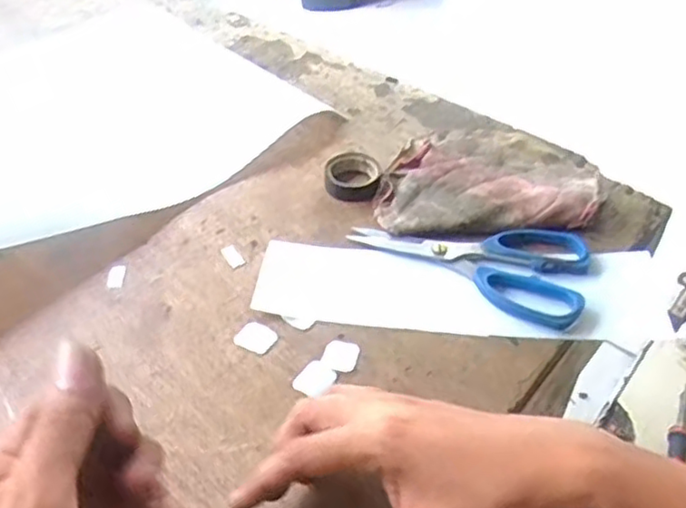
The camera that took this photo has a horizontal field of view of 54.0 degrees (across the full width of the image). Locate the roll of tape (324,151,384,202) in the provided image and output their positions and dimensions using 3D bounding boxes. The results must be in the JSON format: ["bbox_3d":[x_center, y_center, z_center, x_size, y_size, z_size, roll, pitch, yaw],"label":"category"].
[{"bbox_3d":[0.009,-0.066,0.575,0.047,0.018,0.054,3,44,3],"label":"roll of tape"}]

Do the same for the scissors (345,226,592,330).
[{"bbox_3d":[0.102,-0.006,0.514,0.176,0.015,0.089,26,50,24],"label":"scissors"}]

